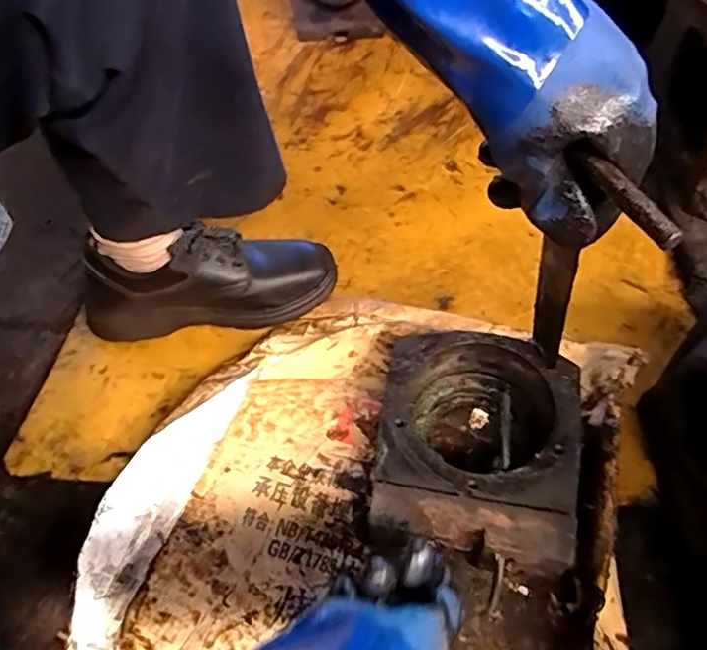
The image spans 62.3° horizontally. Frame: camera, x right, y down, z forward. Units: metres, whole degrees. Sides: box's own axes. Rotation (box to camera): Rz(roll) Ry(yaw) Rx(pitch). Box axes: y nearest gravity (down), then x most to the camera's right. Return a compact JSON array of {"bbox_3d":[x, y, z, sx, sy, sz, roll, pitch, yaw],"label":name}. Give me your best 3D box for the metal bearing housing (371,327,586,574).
[{"bbox_3d":[0.102,0.106,0.494,0.150,0.083,0.181,5,54,8],"label":"metal bearing housing"}]

